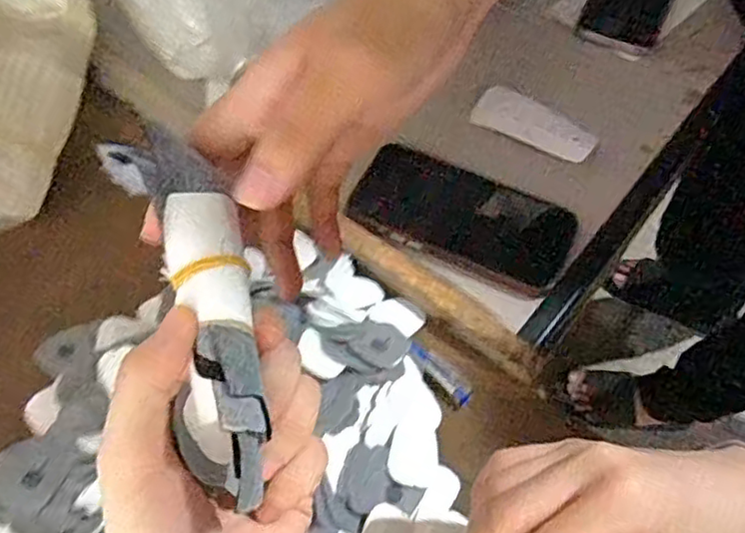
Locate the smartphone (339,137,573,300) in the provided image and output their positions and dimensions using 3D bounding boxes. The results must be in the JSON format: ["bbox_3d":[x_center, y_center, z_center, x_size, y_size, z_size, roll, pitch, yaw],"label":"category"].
[{"bbox_3d":[0.068,-0.038,0.486,0.151,0.016,0.087,20,60,13],"label":"smartphone"}]

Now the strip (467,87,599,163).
[{"bbox_3d":[0.137,-0.121,0.550,0.107,0.007,0.054,30,59,24],"label":"strip"}]

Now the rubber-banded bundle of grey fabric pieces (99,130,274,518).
[{"bbox_3d":[-0.061,0.012,0.230,0.040,0.029,0.132,-14,74,-10],"label":"rubber-banded bundle of grey fabric pieces"}]

